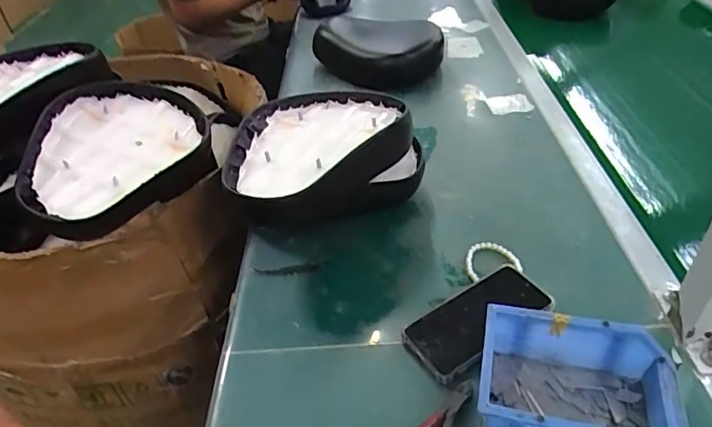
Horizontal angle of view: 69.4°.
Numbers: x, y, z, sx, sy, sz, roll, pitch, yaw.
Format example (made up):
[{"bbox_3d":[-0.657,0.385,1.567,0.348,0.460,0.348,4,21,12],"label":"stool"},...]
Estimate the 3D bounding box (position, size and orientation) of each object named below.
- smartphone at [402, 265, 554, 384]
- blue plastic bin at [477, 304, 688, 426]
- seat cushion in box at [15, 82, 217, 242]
[{"bbox_3d":[0.135,0.117,0.578,0.165,0.013,0.080,-27,45,-20],"label":"smartphone"},{"bbox_3d":[0.205,0.163,0.469,0.171,0.073,0.114,6,43,15],"label":"blue plastic bin"},{"bbox_3d":[-0.339,-0.081,0.737,0.221,0.061,0.284,18,50,2],"label":"seat cushion in box"}]

